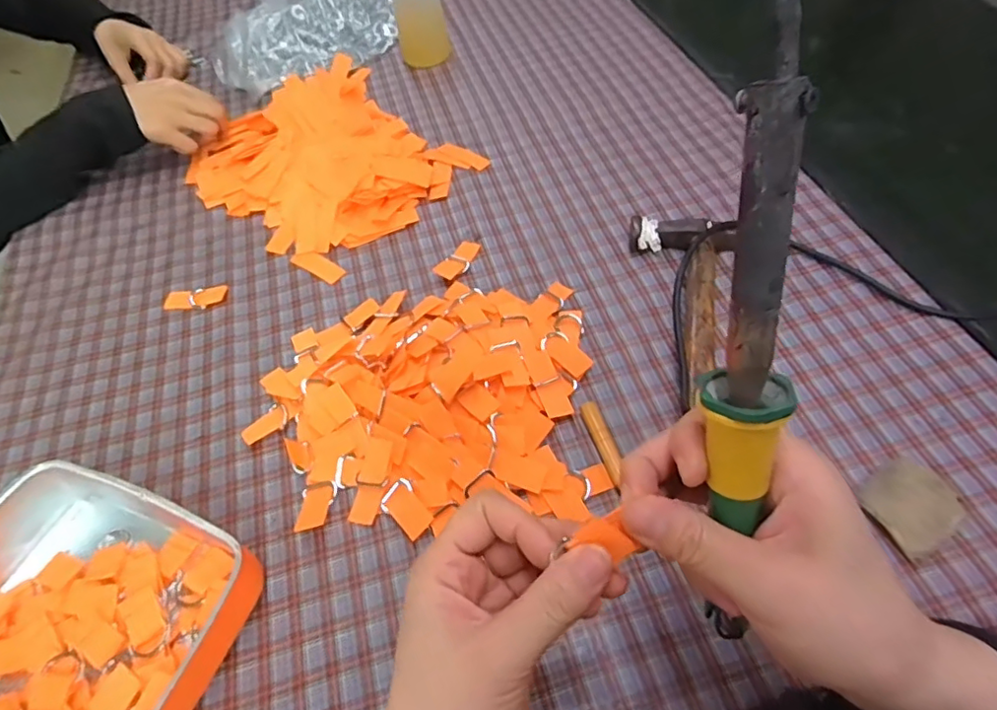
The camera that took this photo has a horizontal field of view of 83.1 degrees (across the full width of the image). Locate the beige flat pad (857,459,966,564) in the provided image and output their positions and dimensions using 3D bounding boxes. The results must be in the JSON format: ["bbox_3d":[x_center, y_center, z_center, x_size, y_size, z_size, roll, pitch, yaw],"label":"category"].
[{"bbox_3d":[0.267,0.096,0.363,0.056,0.009,0.052,-27,57,-13],"label":"beige flat pad"}]

